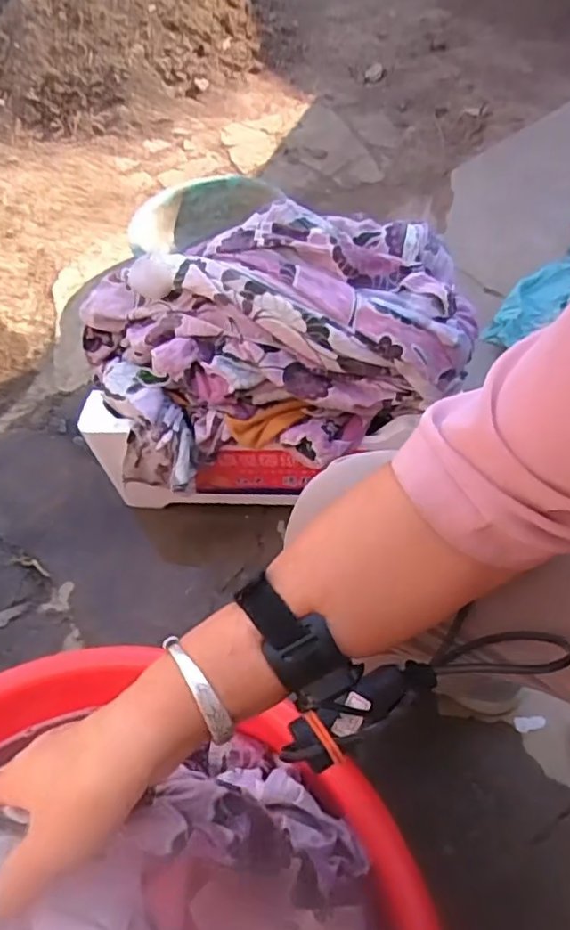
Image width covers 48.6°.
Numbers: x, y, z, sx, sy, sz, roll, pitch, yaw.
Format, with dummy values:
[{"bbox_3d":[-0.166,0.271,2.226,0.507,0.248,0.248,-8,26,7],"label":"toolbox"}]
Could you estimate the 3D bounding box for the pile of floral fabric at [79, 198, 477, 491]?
[{"bbox_3d":[-0.049,-0.143,0.842,0.545,0.269,0.254,1,53,9],"label":"pile of floral fabric"}]

